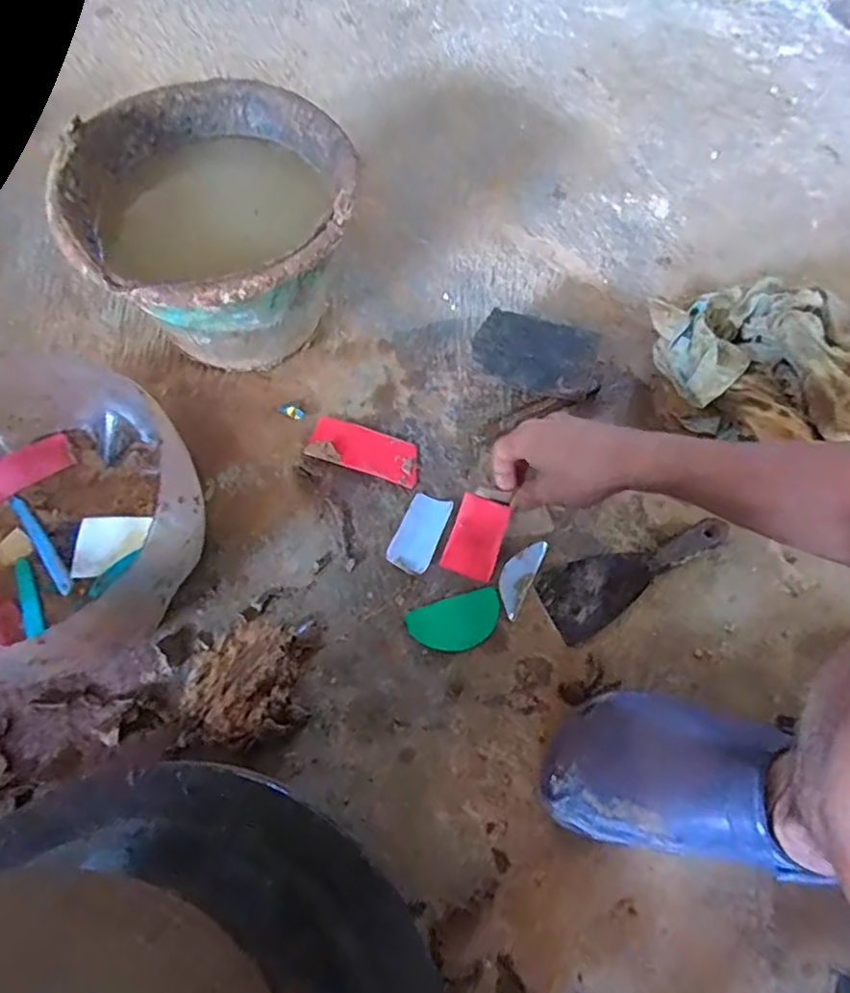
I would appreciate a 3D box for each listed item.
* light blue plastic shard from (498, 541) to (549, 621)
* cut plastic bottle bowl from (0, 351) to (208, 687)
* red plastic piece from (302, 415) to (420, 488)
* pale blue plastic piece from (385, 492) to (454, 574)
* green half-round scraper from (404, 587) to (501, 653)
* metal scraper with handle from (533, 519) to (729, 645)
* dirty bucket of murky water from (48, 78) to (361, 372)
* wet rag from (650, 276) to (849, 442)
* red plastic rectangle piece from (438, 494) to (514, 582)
[{"bbox_3d":[0.085,0.071,0.554,0.029,0.004,0.074,28,70,6],"label":"light blue plastic shard"},{"bbox_3d":[-0.304,0.023,0.484,0.251,0.127,0.234,1,65,-3],"label":"cut plastic bottle bowl"},{"bbox_3d":[-0.058,-0.046,0.600,0.110,0.006,0.047,18,67,3],"label":"red plastic piece"},{"bbox_3d":[-0.004,0.033,0.565,0.039,0.009,0.074,24,66,7],"label":"pale blue plastic piece"},{"bbox_3d":[0.028,0.111,0.537,0.082,0.004,0.046,-15,67,-10],"label":"green half-round scraper"},{"bbox_3d":[0.189,0.063,0.552,0.175,0.026,0.064,-24,69,-14],"label":"metal scraper with handle"},{"bbox_3d":[-0.187,-0.234,0.587,0.246,0.166,0.244,1,65,-3],"label":"dirty bucket of murky water"},{"bbox_3d":[0.366,-0.136,0.613,0.254,0.102,0.181,0,65,-4],"label":"wet rag"},{"bbox_3d":[0.047,0.037,0.555,0.046,0.004,0.069,20,92,5],"label":"red plastic rectangle piece"}]

